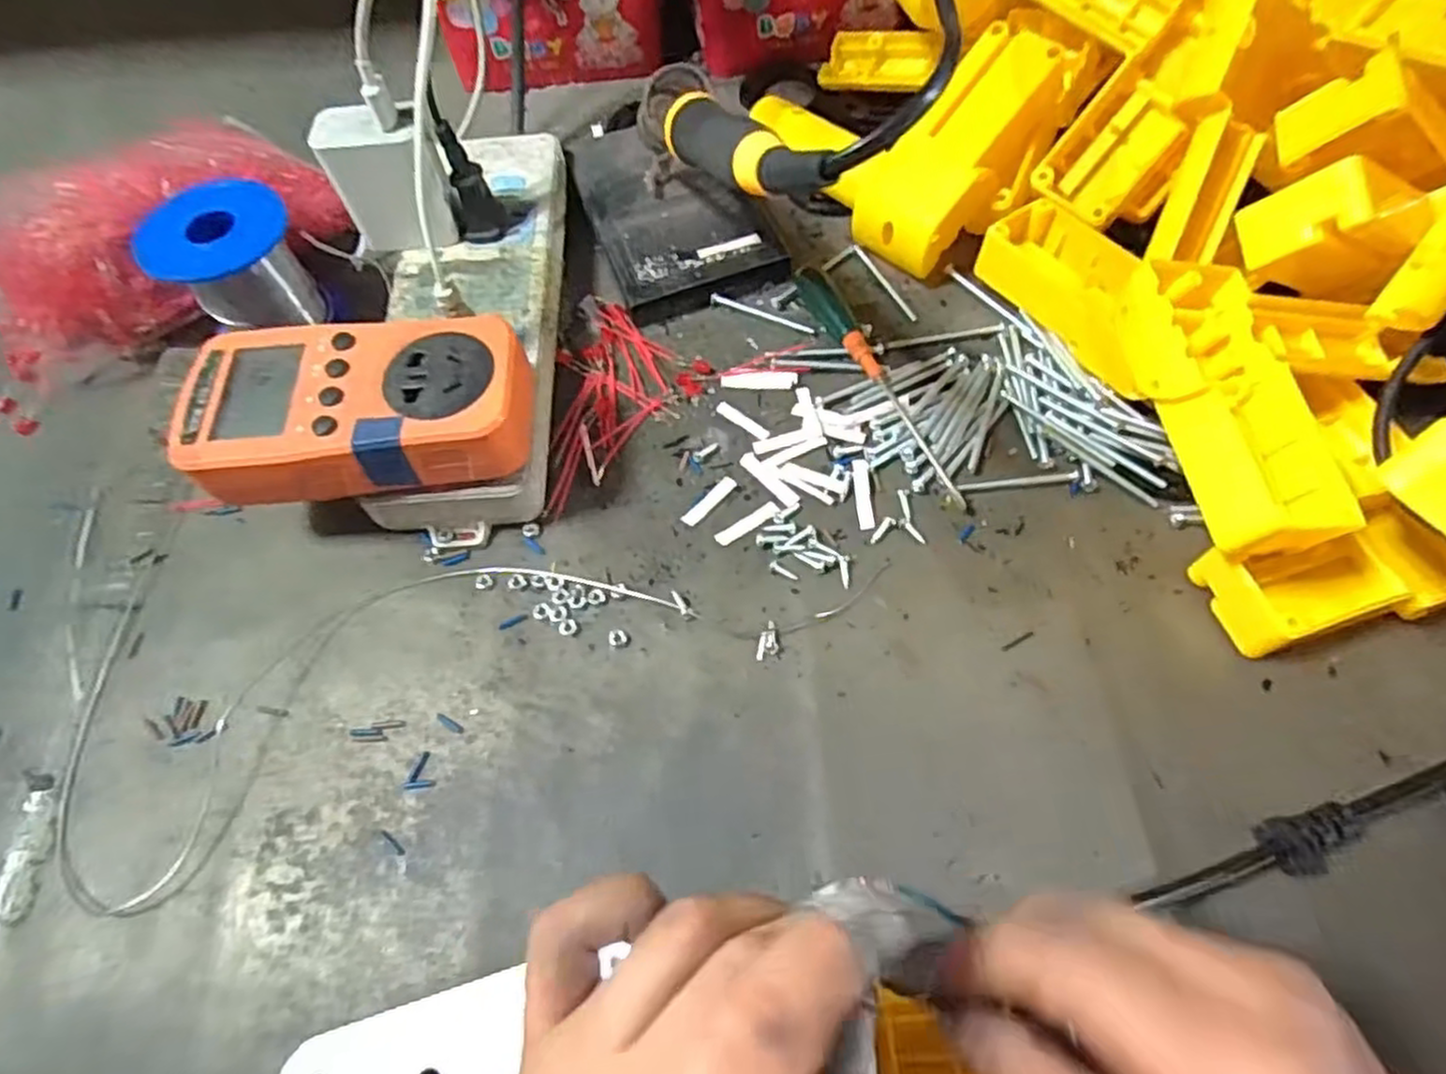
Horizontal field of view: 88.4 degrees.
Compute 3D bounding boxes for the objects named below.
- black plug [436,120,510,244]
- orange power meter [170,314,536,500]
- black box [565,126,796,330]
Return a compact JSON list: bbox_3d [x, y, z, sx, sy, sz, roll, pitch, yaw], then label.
[{"bbox_3d":[-0.120,-0.166,0.349,0.023,0.052,0.023,-19,64,-8],"label":"black plug"},{"bbox_3d":[-0.140,-0.049,0.291,0.125,0.032,0.071,-5,63,-1],"label":"orange power meter"},{"bbox_3d":[-0.029,-0.175,0.399,0.084,0.015,0.129,-20,64,-8],"label":"black box"}]

